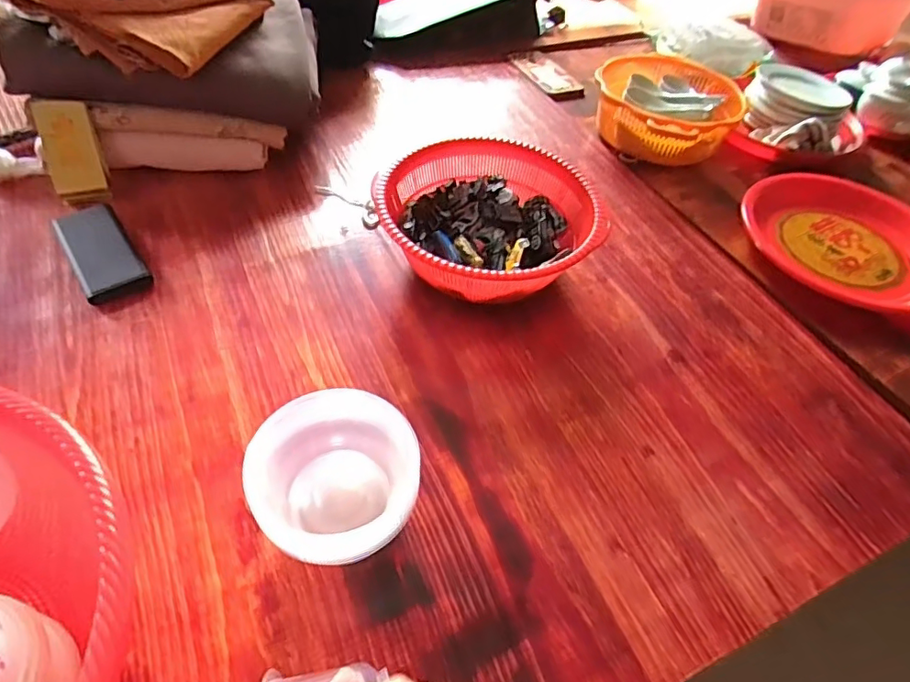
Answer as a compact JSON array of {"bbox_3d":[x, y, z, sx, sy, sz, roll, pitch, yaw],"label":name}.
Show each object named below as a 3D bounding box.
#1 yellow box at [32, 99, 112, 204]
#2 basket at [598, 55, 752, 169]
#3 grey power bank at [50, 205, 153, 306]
[{"bbox_3d":[-0.449,-0.221,0.654,0.053,0.115,0.022,-10,20,-12],"label":"yellow box"},{"bbox_3d":[0.310,-0.344,0.825,0.205,0.071,0.229,11,49,4],"label":"basket"},{"bbox_3d":[-0.384,-0.098,0.605,0.064,0.017,0.147,-27,57,-26],"label":"grey power bank"}]

